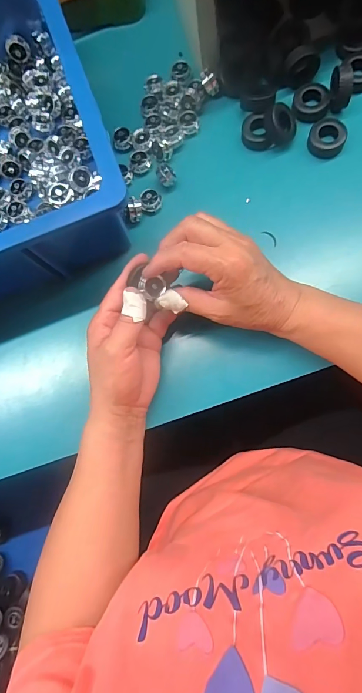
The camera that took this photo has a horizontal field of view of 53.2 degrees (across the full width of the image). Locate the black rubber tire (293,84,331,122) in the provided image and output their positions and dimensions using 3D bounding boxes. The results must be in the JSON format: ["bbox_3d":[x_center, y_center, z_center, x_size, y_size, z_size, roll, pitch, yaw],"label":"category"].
[{"bbox_3d":[0.144,-0.272,0.401,0.038,0.020,0.033,2,83,7],"label":"black rubber tire"}]

